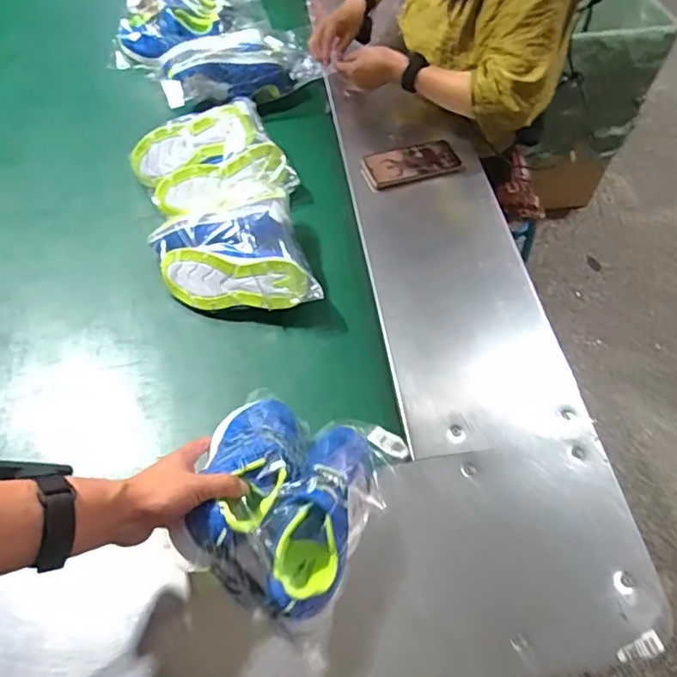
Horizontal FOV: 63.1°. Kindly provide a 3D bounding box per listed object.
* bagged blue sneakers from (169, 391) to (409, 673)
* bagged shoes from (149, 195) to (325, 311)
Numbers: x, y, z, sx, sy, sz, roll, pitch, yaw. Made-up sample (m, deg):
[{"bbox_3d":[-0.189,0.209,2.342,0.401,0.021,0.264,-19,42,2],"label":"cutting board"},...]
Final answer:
[{"bbox_3d":[-0.057,0.168,0.600,0.197,0.101,0.249,21,59,11],"label":"bagged blue sneakers"},{"bbox_3d":[-0.160,-0.111,0.839,0.224,0.101,0.179,-9,57,-6],"label":"bagged shoes"}]

